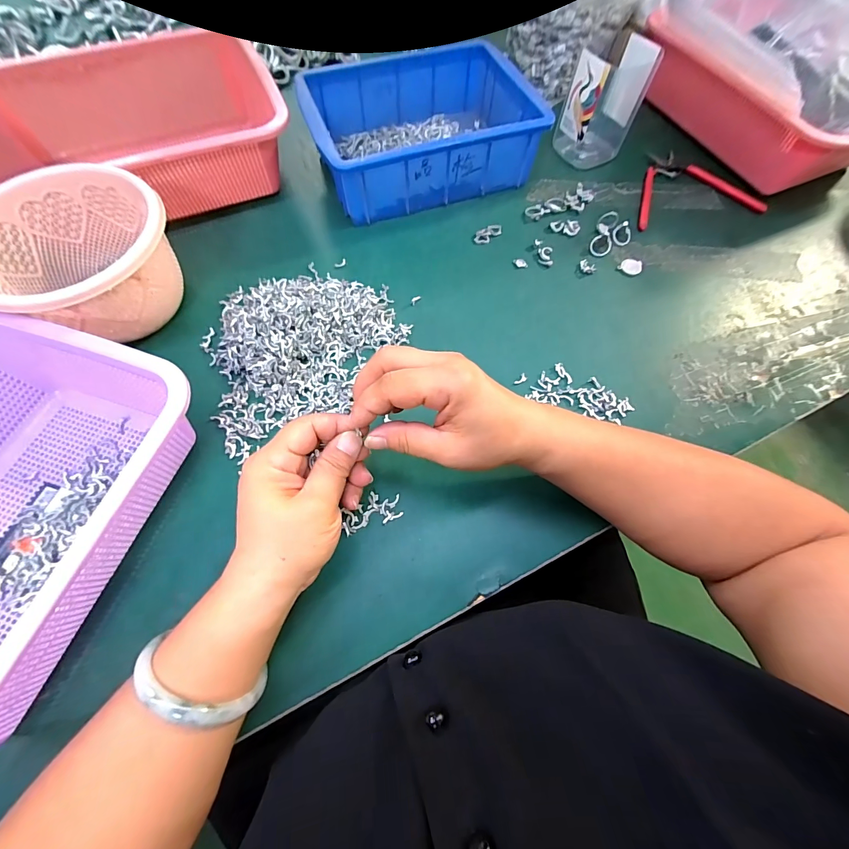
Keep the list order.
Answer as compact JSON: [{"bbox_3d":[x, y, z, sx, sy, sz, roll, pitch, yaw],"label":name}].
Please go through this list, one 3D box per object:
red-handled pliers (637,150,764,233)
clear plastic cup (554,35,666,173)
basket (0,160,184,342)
[{"bbox_3d":[0.310,-0.290,0.443,0.152,0.015,0.118,-9,67,-6],"label":"red-handled pliers"},{"bbox_3d":[0.205,-0.376,0.434,0.085,0.104,0.064,-24,69,-11],"label":"clear plastic cup"},{"bbox_3d":[-0.285,-0.135,0.320,0.142,0.092,0.141,1,66,-2],"label":"basket"}]

